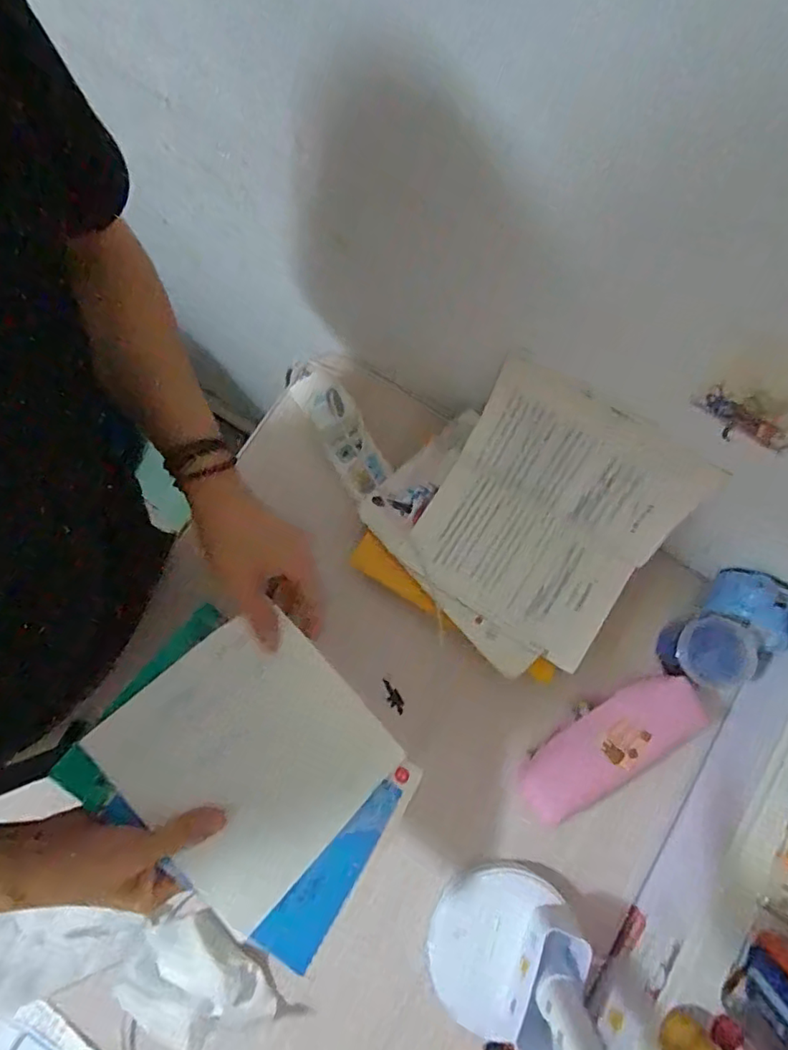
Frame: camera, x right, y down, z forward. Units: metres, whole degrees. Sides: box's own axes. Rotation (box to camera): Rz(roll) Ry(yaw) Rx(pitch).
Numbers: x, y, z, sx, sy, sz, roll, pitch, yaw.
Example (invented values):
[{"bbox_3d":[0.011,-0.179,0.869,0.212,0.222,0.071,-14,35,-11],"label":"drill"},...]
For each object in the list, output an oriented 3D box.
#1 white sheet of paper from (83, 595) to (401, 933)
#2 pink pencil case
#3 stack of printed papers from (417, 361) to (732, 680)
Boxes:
[{"bbox_3d":[-0.108,0.176,0.434,0.169,0.016,0.181,-41,89,-19],"label":"white sheet of paper"},{"bbox_3d":[0.211,0.219,0.558,0.199,0.035,0.072,-37,82,6],"label":"pink pencil case"},{"bbox_3d":[0.138,-0.005,0.515,0.198,0.057,0.220,33,108,6],"label":"stack of printed papers"}]

